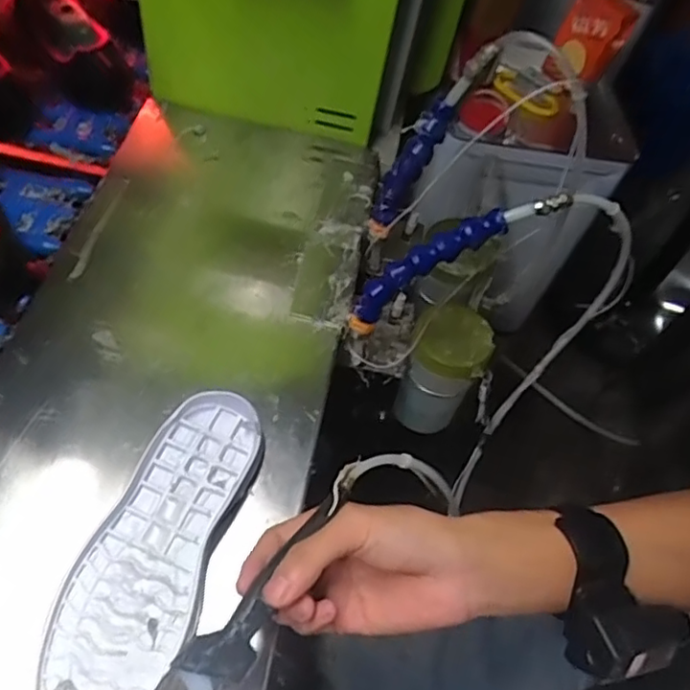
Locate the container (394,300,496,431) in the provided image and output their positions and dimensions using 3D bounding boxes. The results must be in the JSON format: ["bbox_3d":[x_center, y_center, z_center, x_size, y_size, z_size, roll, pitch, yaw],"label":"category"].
[{"bbox_3d":[0.092,0.022,0.618,0.073,0.125,0.077,25,56,5],"label":"container"}]

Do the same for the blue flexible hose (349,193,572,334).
[{"bbox_3d":[0.074,-0.067,0.474,0.189,0.042,0.018,-31,55,22],"label":"blue flexible hose"}]

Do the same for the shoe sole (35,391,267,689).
[{"bbox_3d":[-0.118,0.129,0.394,0.078,0.022,0.216,24,56,5],"label":"shoe sole"}]

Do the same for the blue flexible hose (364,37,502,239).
[{"bbox_3d":[0.059,-0.157,0.508,0.029,0.196,0.019,3,53,-27],"label":"blue flexible hose"}]

